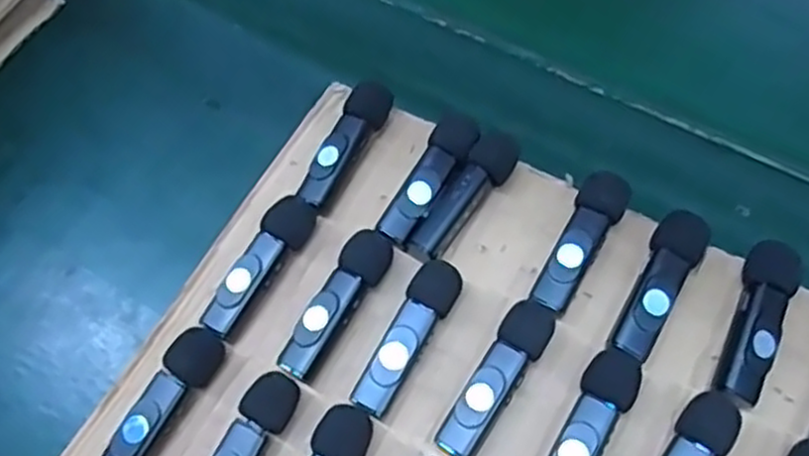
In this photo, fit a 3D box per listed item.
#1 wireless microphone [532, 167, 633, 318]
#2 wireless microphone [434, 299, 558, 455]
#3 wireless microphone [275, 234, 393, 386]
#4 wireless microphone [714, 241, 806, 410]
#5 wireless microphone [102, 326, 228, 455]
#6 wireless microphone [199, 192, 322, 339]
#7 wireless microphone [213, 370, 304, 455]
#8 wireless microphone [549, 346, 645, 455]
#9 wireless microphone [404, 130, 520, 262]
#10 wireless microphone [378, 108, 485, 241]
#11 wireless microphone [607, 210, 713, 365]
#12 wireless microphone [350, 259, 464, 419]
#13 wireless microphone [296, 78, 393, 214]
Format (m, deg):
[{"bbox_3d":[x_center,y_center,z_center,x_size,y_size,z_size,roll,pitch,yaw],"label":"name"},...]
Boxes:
[{"bbox_3d":[0.072,0.007,0.303,0.018,0.018,0.062,26,66,14],"label":"wireless microphone"},{"bbox_3d":[0.035,0.058,0.283,0.017,0.018,0.065,31,67,17],"label":"wireless microphone"},{"bbox_3d":[-0.026,0.031,0.300,0.017,0.018,0.066,26,66,14],"label":"wireless microphone"},{"bbox_3d":[0.133,0.035,0.285,0.020,0.019,0.065,26,66,14],"label":"wireless microphone"},{"bbox_3d":[-0.092,0.069,0.286,0.016,0.018,0.066,28,66,15],"label":"wireless microphone"},{"bbox_3d":[-0.060,0.016,0.310,0.016,0.018,0.065,31,67,16],"label":"wireless microphone"},{"bbox_3d":[-0.061,0.085,0.276,0.015,0.017,0.065,26,66,14],"label":"wireless microphone"},{"bbox_3d":[0.065,0.074,0.272,0.019,0.018,0.065,31,67,16],"label":"wireless microphone"},{"bbox_3d":[0.026,-0.013,0.313,0.018,0.016,0.065,32,68,17],"label":"wireless microphone"},{"bbox_3d":[0.013,-0.021,0.319,0.018,0.015,0.064,26,66,14],"label":"wireless microphone"},{"bbox_3d":[0.098,0.023,0.293,0.020,0.018,0.062,31,67,16],"label":"wireless microphone"},{"bbox_3d":[0.002,0.043,0.293,0.016,0.019,0.063,28,66,15],"label":"wireless microphone"},{"bbox_3d":[-0.026,-0.036,0.329,0.017,0.017,0.062,28,66,15],"label":"wireless microphone"}]

